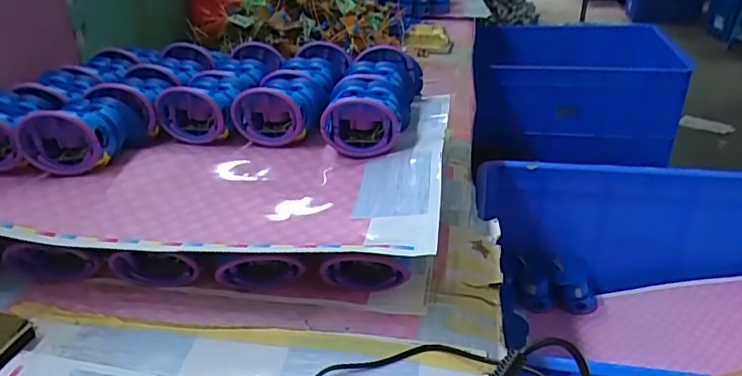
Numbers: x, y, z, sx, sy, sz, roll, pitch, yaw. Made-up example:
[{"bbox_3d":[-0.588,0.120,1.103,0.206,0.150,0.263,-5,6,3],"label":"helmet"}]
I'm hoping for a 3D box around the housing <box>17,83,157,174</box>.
[{"bbox_3d":[-0.291,-0.060,0.568,0.074,0.073,0.108,8,30,17],"label":"housing"}]

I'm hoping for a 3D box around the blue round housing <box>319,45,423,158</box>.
[{"bbox_3d":[0.007,-0.110,0.657,0.089,0.066,0.228,2,29,8],"label":"blue round housing"}]

